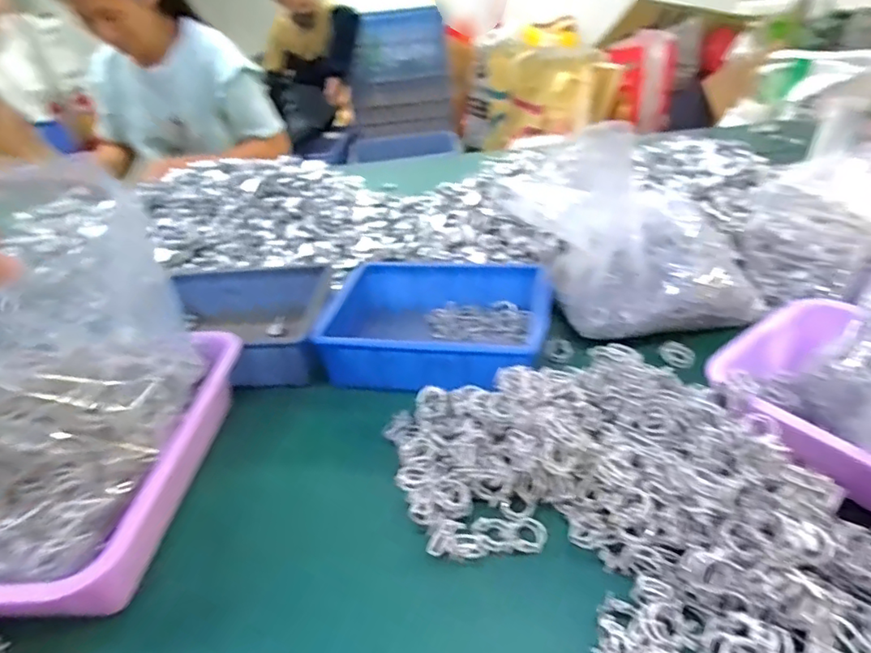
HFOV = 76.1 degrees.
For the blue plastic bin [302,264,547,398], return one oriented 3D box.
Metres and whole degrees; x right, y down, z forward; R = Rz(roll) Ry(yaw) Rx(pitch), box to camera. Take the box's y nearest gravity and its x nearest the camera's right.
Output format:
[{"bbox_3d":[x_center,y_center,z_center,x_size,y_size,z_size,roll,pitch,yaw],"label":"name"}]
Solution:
[{"bbox_3d":[0.000,0.001,0.646,0.252,0.073,0.176,5,36,16],"label":"blue plastic bin"}]

